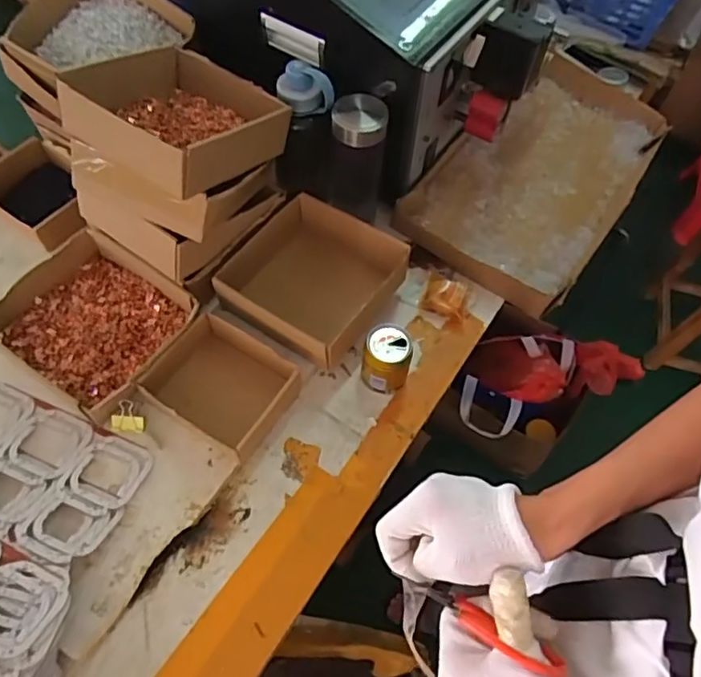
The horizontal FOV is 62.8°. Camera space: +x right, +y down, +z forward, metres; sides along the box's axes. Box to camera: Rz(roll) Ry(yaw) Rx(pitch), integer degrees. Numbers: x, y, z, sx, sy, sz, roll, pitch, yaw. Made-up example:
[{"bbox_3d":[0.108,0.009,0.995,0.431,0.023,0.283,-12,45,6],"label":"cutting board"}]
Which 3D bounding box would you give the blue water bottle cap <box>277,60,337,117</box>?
[{"bbox_3d":[-0.060,-0.331,0.764,0.075,0.053,0.041,-2,59,-4],"label":"blue water bottle cap"}]

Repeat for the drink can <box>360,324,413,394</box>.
[{"bbox_3d":[0.047,0.030,0.777,0.061,0.089,0.066,1,62,-1],"label":"drink can"}]

